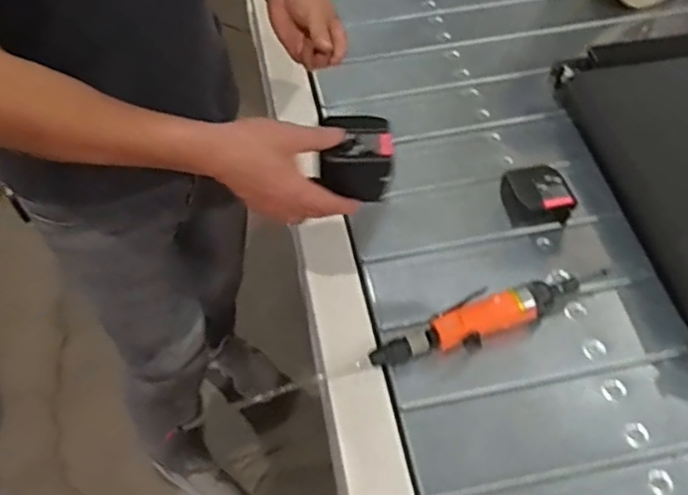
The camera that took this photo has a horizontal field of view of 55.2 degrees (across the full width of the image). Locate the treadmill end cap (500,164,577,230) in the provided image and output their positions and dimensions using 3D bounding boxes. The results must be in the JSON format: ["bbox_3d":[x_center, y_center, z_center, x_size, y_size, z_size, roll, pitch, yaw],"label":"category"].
[{"bbox_3d":[0.240,-0.061,0.819,0.072,0.060,0.070,-7,51,-5],"label":"treadmill end cap"}]

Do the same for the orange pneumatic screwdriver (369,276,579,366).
[{"bbox_3d":[0.147,0.080,0.725,0.250,0.040,0.050,-18,53,-13],"label":"orange pneumatic screwdriver"}]

